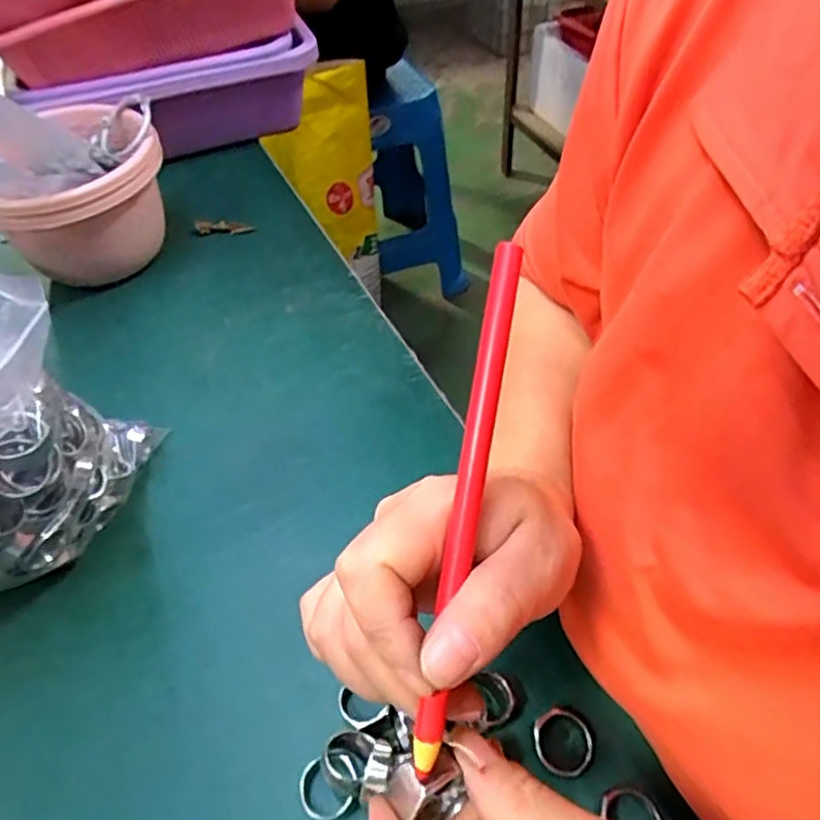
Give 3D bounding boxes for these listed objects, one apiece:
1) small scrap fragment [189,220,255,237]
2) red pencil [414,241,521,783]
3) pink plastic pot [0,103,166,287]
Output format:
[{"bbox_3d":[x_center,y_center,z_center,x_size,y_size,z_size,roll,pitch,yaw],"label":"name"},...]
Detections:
[{"bbox_3d":[-0.165,-0.157,0.549,0.055,0.013,0.014,-2,50,4],"label":"small scrap fragment"},{"bbox_3d":[0.017,0.028,0.197,0.008,0.004,0.166,8,84,12],"label":"red pencil"},{"bbox_3d":[-0.255,-0.158,0.498,0.128,0.101,0.124,-2,50,3],"label":"pink plastic pot"}]

